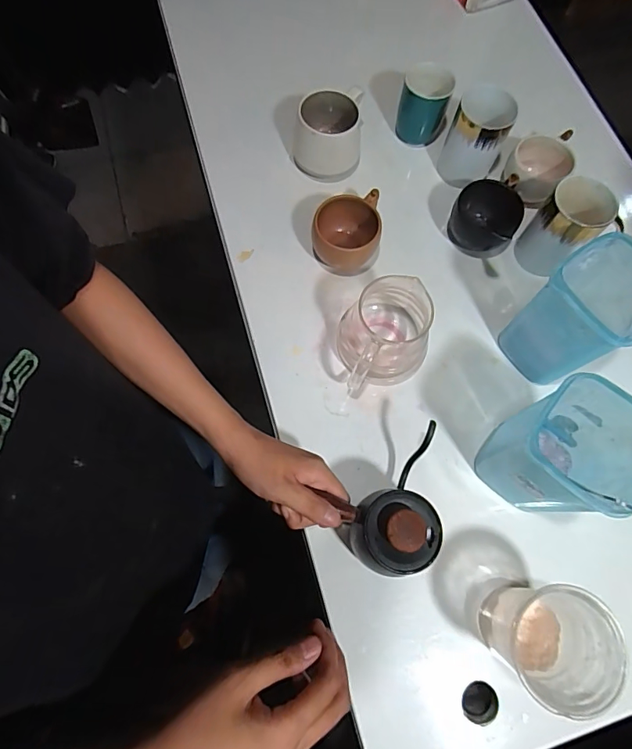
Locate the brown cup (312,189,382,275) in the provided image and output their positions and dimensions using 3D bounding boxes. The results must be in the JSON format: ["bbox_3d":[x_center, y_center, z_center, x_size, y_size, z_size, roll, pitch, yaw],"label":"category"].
[{"bbox_3d":[0.037,-0.174,0.551,0.081,0.063,0.080,0,73,-1],"label":"brown cup"}]

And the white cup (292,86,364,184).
[{"bbox_3d":[0.015,-0.325,0.596,0.092,0.072,0.106,7,73,1],"label":"white cup"}]

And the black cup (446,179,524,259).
[{"bbox_3d":[0.214,-0.196,0.567,0.081,0.056,0.072,30,74,8],"label":"black cup"}]

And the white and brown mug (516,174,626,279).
[{"bbox_3d":[0.300,-0.174,0.542,0.081,0.094,0.078,-28,75,-10],"label":"white and brown mug"}]

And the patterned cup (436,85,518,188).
[{"bbox_3d":[0.202,-0.297,0.581,0.080,0.101,0.065,30,74,8],"label":"patterned cup"}]

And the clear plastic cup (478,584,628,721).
[{"bbox_3d":[0.203,0.230,0.400,0.077,0.109,0.083,0,73,-1],"label":"clear plastic cup"}]

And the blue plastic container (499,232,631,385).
[{"bbox_3d":[0.276,-0.059,0.476,0.095,0.144,0.096,-40,78,-12],"label":"blue plastic container"}]

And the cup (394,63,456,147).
[{"bbox_3d":[0.145,-0.367,0.607,0.061,0.086,0.056,0,73,-1],"label":"cup"}]

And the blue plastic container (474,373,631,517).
[{"bbox_3d":[0.233,0.077,0.429,0.098,0.146,0.099,-43,78,-13],"label":"blue plastic container"}]

